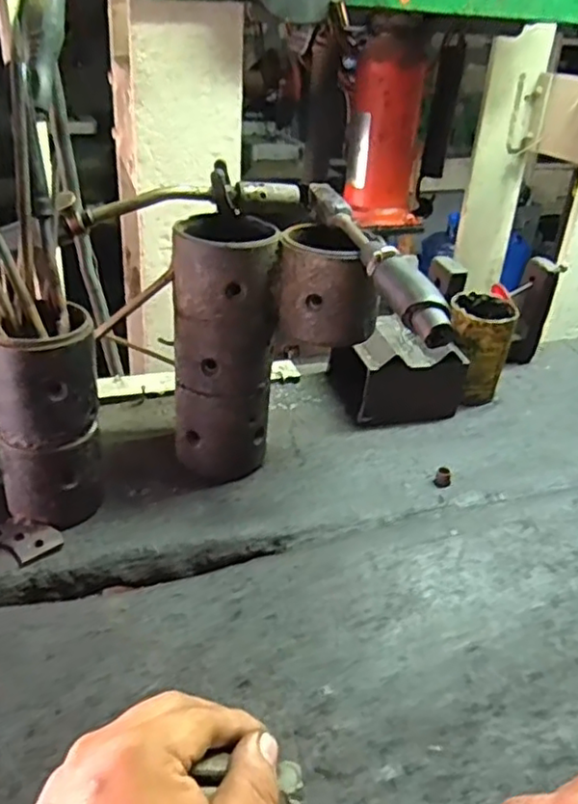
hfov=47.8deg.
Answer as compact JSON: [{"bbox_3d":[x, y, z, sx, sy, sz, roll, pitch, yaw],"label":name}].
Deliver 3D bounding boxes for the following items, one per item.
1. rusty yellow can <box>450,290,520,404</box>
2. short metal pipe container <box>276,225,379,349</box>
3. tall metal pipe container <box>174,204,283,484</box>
[{"bbox_3d":[0.222,-0.061,0.780,0.075,0.116,0.086,14,32,15],"label":"rusty yellow can"},{"bbox_3d":[0.033,-0.101,0.559,0.083,0.084,0.082,6,31,3],"label":"short metal pipe container"},{"bbox_3d":[-0.060,-0.044,0.600,0.087,0.229,0.086,-2,32,-11],"label":"tall metal pipe container"}]

